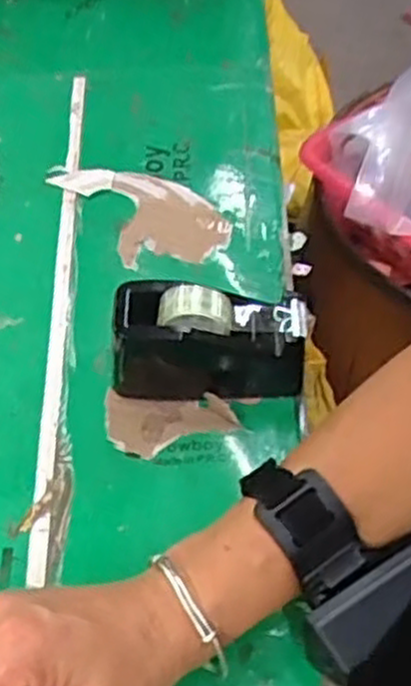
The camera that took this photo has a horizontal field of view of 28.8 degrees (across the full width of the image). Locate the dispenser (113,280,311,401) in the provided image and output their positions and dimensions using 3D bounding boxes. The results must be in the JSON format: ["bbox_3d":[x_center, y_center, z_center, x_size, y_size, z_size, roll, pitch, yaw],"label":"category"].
[{"bbox_3d":[0.002,-0.002,0.482,0.116,0.070,0.047,4,56,4],"label":"dispenser"}]

